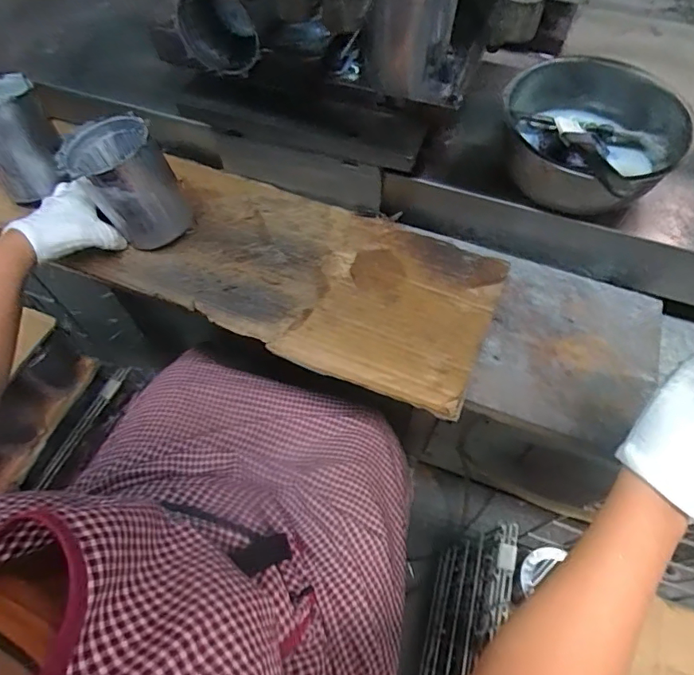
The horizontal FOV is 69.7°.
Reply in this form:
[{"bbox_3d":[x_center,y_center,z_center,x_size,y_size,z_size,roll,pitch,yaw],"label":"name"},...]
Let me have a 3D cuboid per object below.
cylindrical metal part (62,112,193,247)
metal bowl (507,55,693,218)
[{"bbox_3d":[-0.242,-0.170,0.552,0.084,0.106,0.104,-41,69,-19],"label":"cylindrical metal part"},{"bbox_3d":[0.258,-0.211,0.540,0.177,0.077,0.177,0,62,0],"label":"metal bowl"}]

